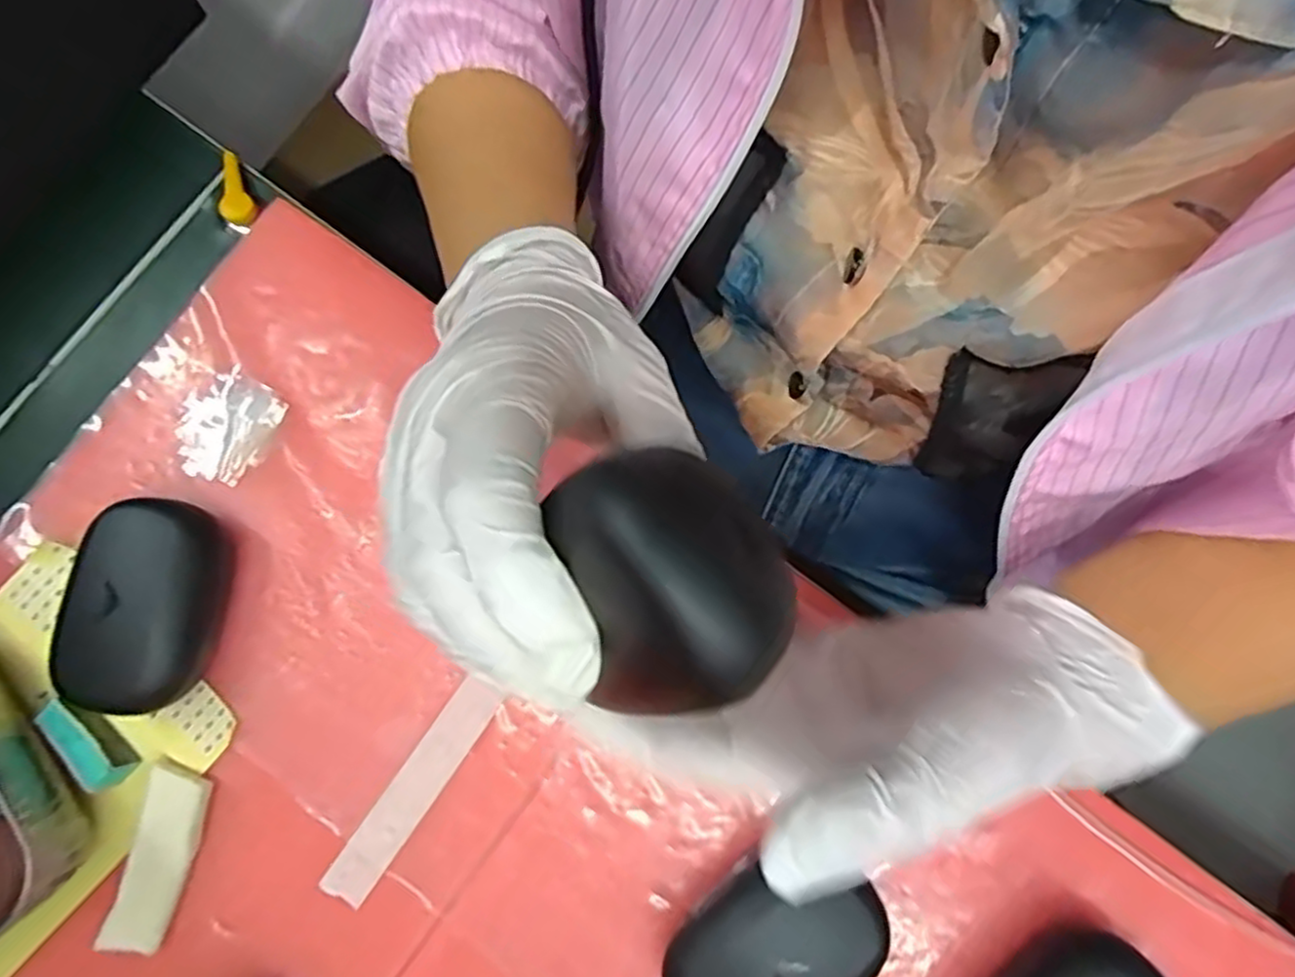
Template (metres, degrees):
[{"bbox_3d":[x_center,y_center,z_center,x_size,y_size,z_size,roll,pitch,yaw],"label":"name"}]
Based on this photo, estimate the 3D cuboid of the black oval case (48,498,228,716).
[{"bbox_3d":[-0.206,0.048,0.295,0.055,0.032,0.083,9,80,2],"label":"black oval case"}]

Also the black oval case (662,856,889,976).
[{"bbox_3d":[0.047,0.174,0.270,0.081,0.037,0.054,-33,81,-5],"label":"black oval case"}]

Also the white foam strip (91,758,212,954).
[{"bbox_3d":[-0.200,0.150,0.290,0.028,0.010,0.069,12,80,2],"label":"white foam strip"}]

